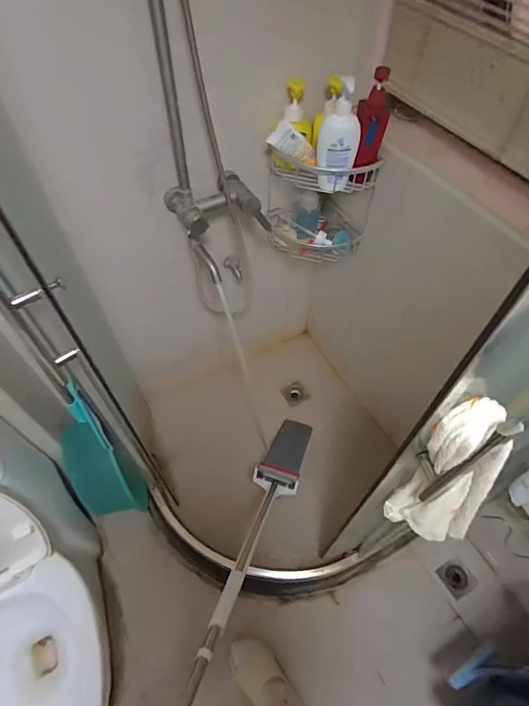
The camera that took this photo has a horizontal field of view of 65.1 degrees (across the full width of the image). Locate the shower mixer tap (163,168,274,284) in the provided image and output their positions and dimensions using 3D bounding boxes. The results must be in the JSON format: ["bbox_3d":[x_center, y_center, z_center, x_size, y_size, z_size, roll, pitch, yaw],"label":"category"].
[{"bbox_3d":[-0.112,-0.337,1.054,0.202,0.168,0.206,-28,60,-18],"label":"shower mixer tap"}]

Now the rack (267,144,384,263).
[{"bbox_3d":[0.151,-0.437,1.183,0.265,0.294,0.224,-7,56,-6],"label":"rack"}]

